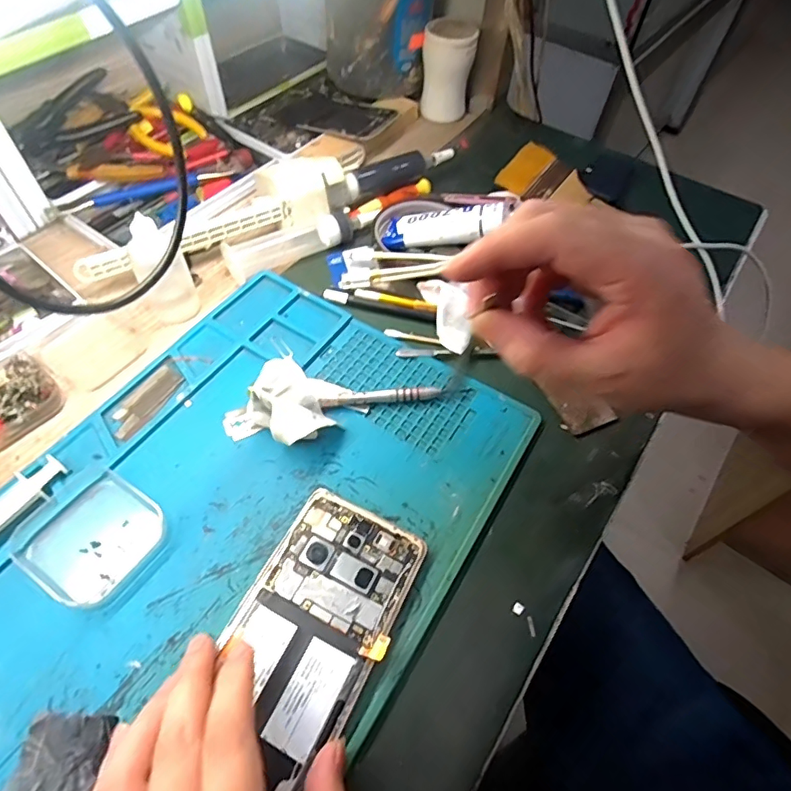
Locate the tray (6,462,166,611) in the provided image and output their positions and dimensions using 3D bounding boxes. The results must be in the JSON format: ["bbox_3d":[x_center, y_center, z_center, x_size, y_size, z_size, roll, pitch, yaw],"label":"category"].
[{"bbox_3d":[-0.170,0.076,0.285,0.073,0.012,0.063,31,59,16],"label":"tray"}]

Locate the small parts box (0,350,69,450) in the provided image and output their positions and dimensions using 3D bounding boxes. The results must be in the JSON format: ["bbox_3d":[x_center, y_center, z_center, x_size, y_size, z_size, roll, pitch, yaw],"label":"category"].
[{"bbox_3d":[-0.259,-0.001,0.333,0.064,0.014,0.064,37,61,19],"label":"small parts box"}]

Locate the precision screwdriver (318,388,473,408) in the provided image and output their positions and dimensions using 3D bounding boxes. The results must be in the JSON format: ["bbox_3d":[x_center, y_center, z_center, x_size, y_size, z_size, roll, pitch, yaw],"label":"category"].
[{"bbox_3d":[0.001,0.001,0.348,0.103,0.011,0.008,-7,57,-9],"label":"precision screwdriver"}]

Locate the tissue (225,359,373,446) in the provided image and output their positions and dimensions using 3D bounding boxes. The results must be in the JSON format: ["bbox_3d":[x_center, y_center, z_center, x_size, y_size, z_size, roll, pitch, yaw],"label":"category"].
[{"bbox_3d":[-0.065,0.005,0.331,0.077,0.027,0.062,21,57,10],"label":"tissue"}]

